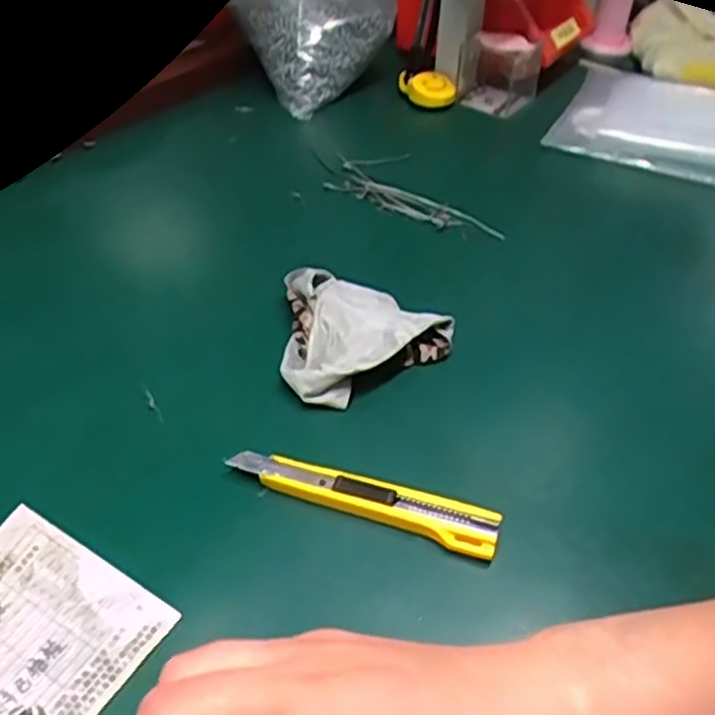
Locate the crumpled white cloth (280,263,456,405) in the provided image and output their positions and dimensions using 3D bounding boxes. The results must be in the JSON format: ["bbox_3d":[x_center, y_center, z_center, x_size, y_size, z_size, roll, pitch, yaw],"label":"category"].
[{"bbox_3d":[0.006,-0.016,0.429,0.096,0.020,0.103,4,41,0],"label":"crumpled white cloth"}]

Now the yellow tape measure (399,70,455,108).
[{"bbox_3d":[0.065,-0.250,0.690,0.052,0.018,0.041,5,69,-4],"label":"yellow tape measure"}]

